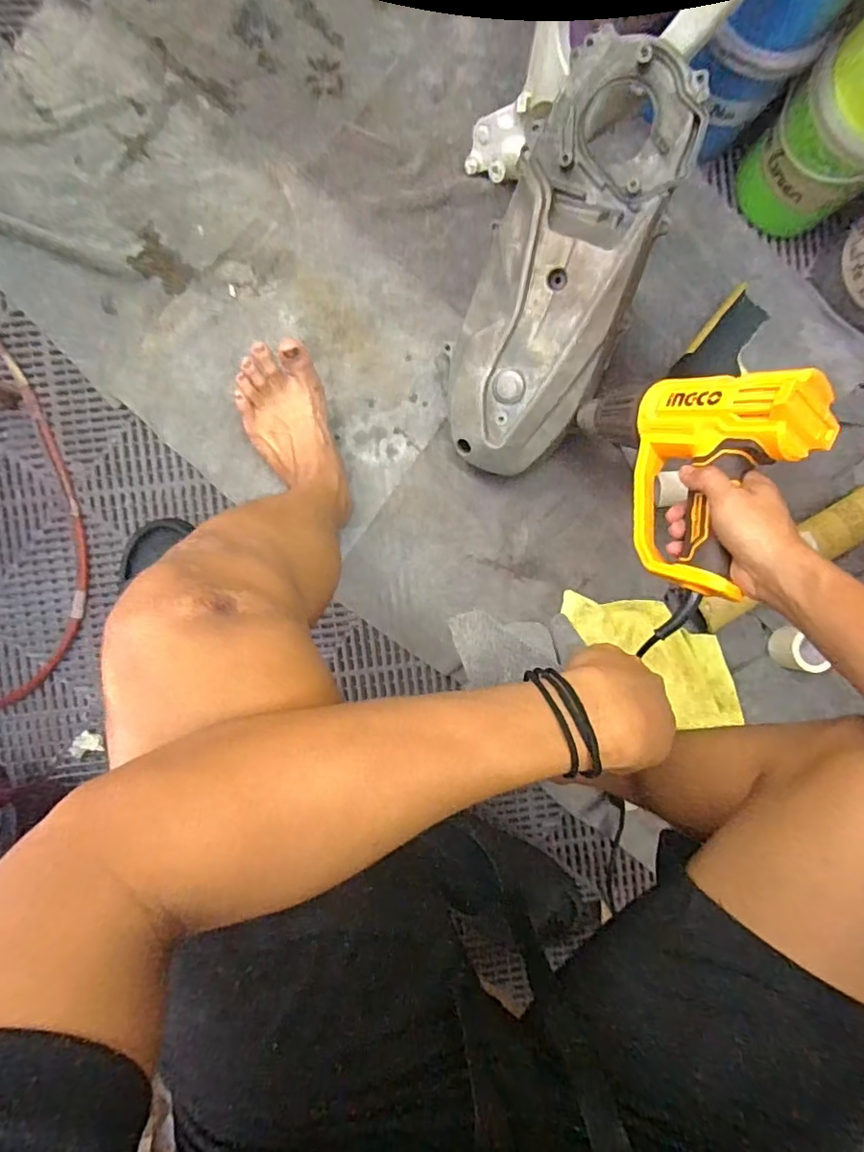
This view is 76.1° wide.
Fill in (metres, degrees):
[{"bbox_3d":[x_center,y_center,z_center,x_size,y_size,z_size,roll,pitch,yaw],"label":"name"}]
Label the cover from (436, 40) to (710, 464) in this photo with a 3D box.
[{"bbox_3d":[0.137,-0.323,0.614,0.167,0.091,0.424,20,108,-4],"label":"cover"}]

